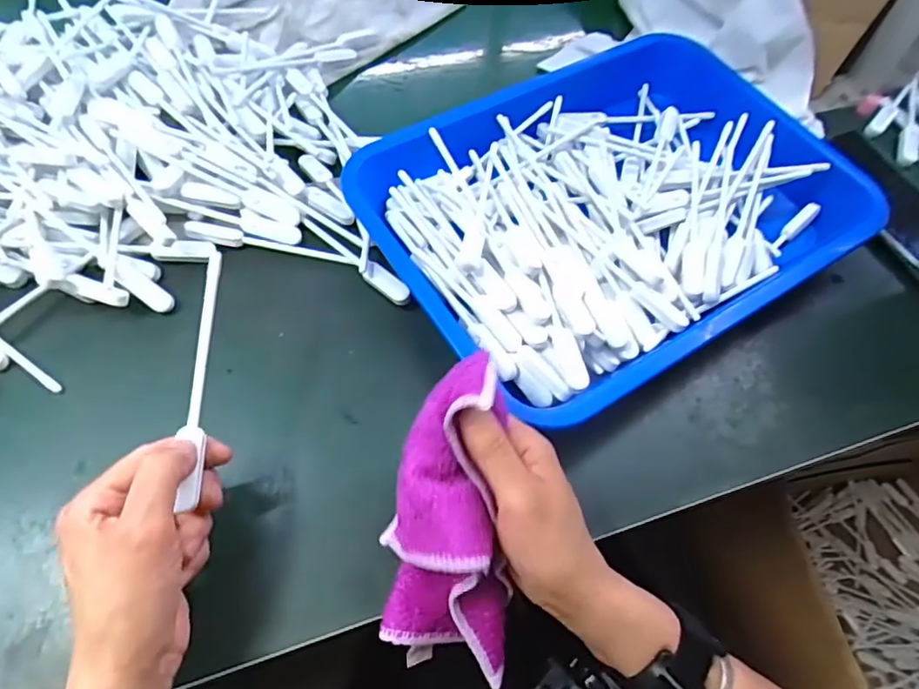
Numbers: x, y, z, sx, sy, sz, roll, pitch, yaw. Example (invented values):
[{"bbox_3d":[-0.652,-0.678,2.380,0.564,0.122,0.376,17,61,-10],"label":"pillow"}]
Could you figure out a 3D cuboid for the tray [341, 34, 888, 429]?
[{"bbox_3d":[0.124,-0.112,0.477,0.372,0.046,0.270,-29,67,-19],"label":"tray"}]

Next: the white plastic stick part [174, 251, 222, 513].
[{"bbox_3d":[-0.145,0.015,0.331,0.011,0.008,0.142,1,75,-4],"label":"white plastic stick part"}]

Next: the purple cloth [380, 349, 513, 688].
[{"bbox_3d":[-0.005,0.098,0.320,0.067,0.051,0.174,1,101,-4],"label":"purple cloth"}]

